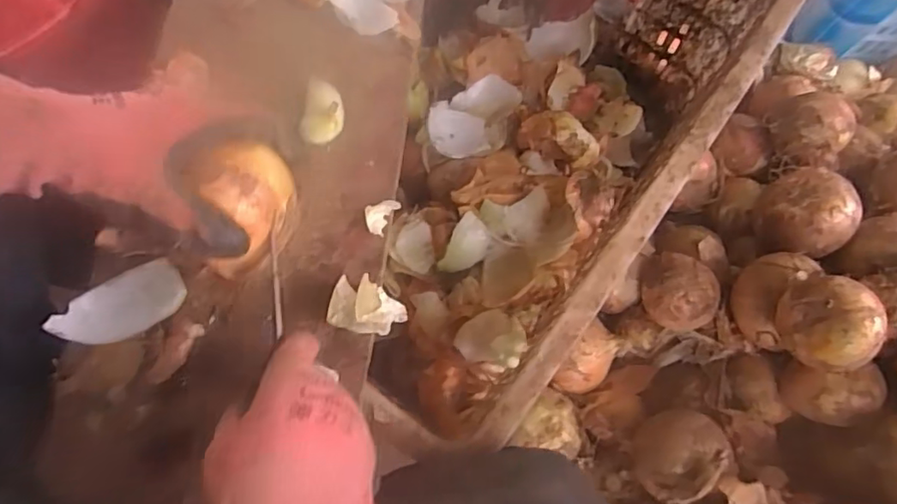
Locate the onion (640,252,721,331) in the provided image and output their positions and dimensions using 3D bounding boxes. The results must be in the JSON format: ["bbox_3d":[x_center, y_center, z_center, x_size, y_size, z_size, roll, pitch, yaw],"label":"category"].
[{"bbox_3d":[0.239,0.042,0.604,0.075,0.054,0.071,0,75,0],"label":"onion"}]

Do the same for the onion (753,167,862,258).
[{"bbox_3d":[0.373,-0.037,0.613,0.085,0.086,0.087,0,75,0],"label":"onion"}]

